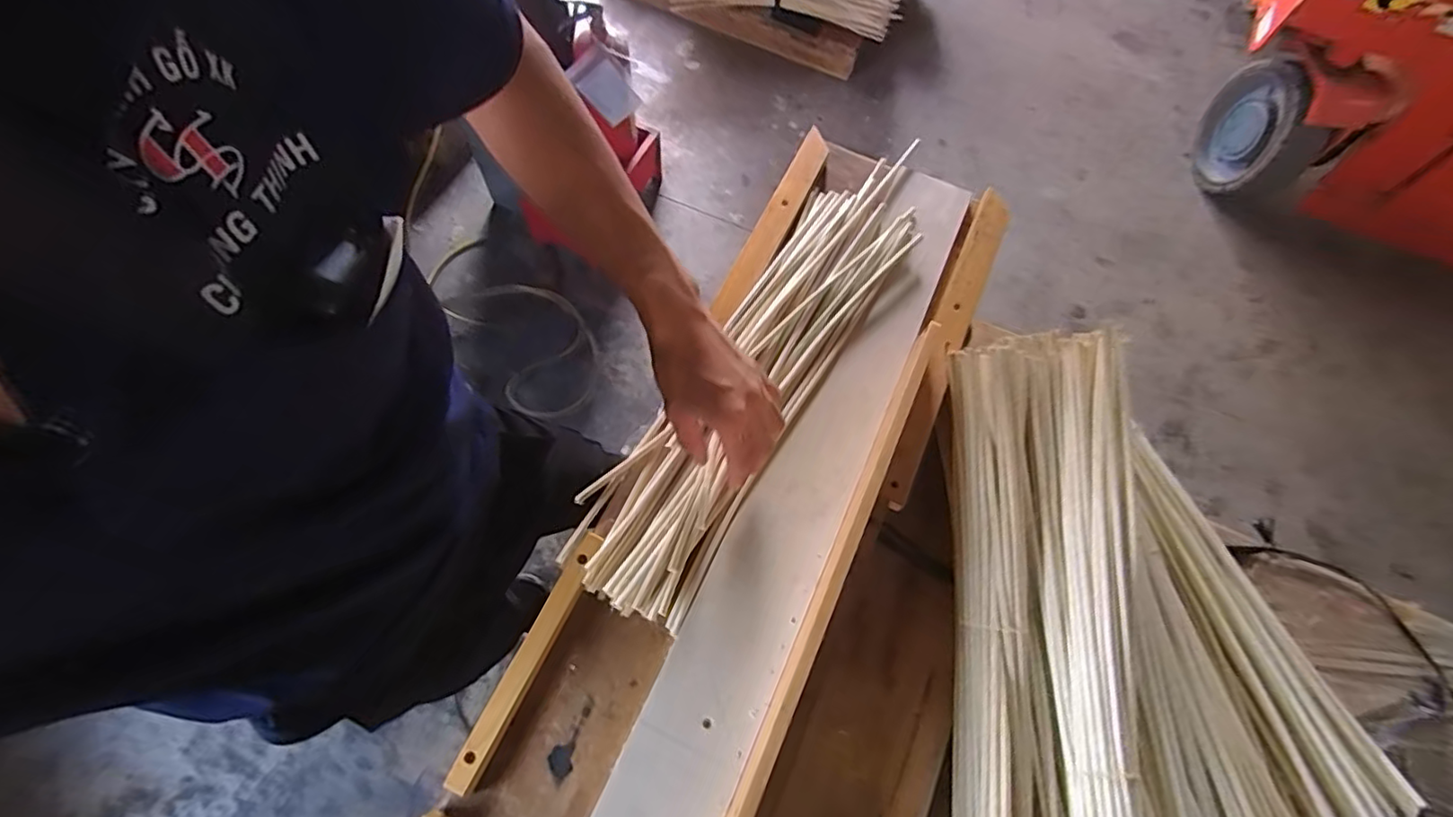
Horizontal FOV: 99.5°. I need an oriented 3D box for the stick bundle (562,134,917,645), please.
[{"bbox_3d":[0.048,-0.061,0.652,0.133,0.044,0.591,30,67,10],"label":"stick bundle"}]

